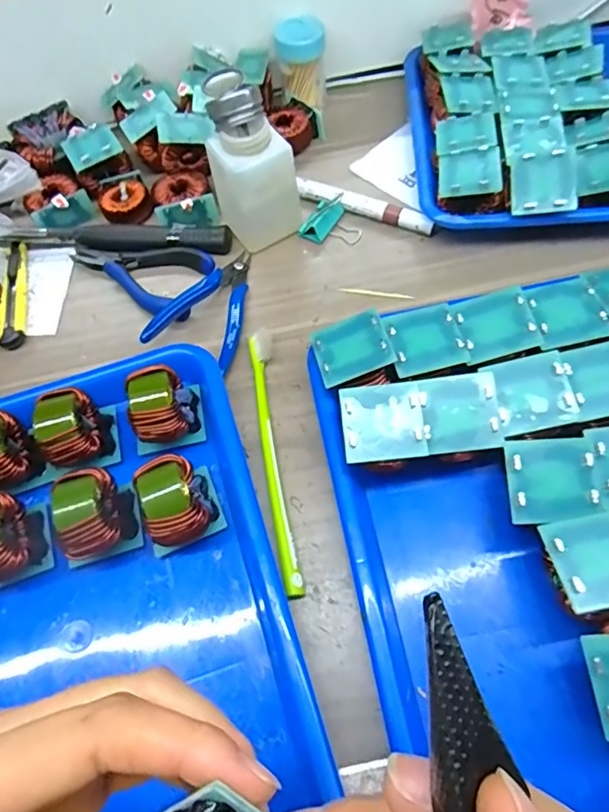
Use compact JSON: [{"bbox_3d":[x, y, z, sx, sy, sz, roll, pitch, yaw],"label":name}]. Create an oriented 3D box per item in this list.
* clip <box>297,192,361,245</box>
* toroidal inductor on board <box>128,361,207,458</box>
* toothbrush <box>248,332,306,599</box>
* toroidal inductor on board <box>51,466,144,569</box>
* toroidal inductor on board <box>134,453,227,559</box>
[{"bbox_3d":[0.024,-0.157,0.438,0.049,0.023,0.041,24,67,17],"label":"clip"},{"bbox_3d":[-0.094,0.002,0.346,0.045,0.044,0.046,-11,60,-2],"label":"toroidal inductor on board"},{"bbox_3d":[-0.021,0.029,0.352,0.015,0.015,0.189,-10,62,1],"label":"toothbrush"},{"bbox_3d":[-0.127,0.067,0.318,0.044,0.046,0.046,-13,60,-3],"label":"toroidal inductor on board"},{"bbox_3d":[-0.078,0.060,0.317,0.046,0.048,0.047,-22,61,-8],"label":"toroidal inductor on board"}]

